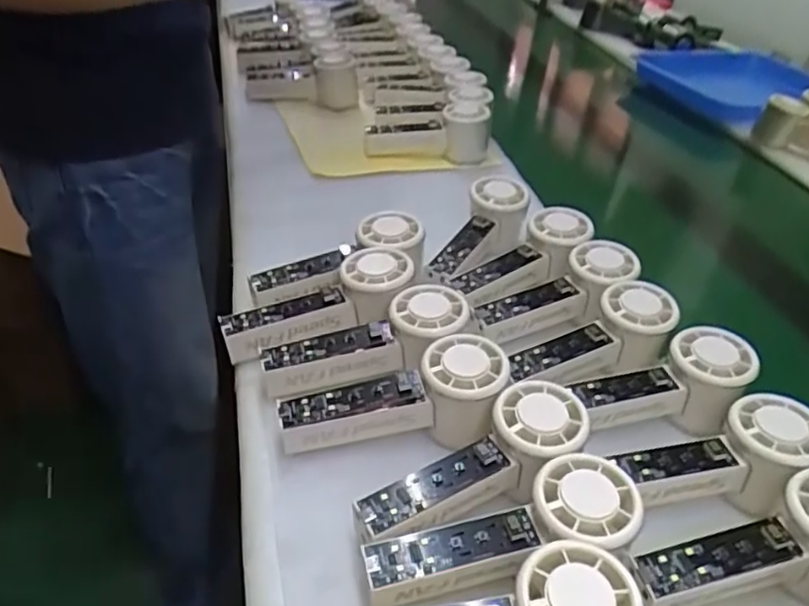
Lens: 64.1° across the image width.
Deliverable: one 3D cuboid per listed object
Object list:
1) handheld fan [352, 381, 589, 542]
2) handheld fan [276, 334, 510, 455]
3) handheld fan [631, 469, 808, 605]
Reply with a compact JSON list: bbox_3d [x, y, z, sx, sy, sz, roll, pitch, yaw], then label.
[{"bbox_3d":[0.043,0.104,0.392,0.149,0.047,0.051,-25,46,-17],"label":"handheld fan"},{"bbox_3d":[-0.004,0.069,0.430,0.148,0.052,0.058,-13,40,-3],"label":"handheld fan"},{"bbox_3d":[0.198,0.141,0.355,0.151,0.052,0.052,-10,41,-21],"label":"handheld fan"}]

